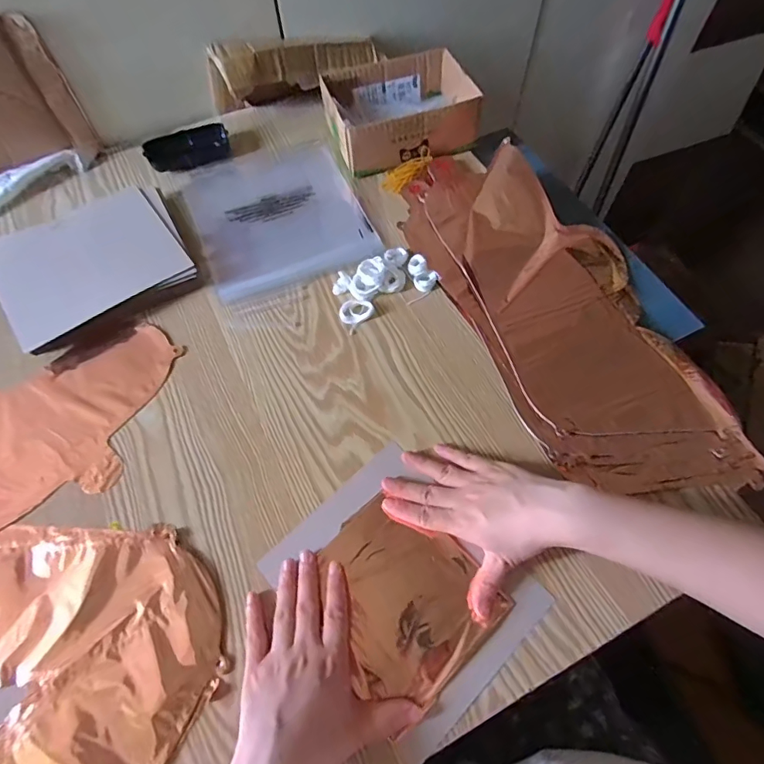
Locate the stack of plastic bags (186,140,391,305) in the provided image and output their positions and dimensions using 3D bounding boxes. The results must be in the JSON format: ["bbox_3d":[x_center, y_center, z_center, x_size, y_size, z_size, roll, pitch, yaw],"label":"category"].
[{"bbox_3d":[-0.133,-0.215,0.593,0.200,0.011,0.235,-22,64,-9],"label":"stack of plastic bags"}]

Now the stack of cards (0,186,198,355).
[{"bbox_3d":[-0.329,-0.138,0.535,0.196,0.026,0.160,-30,65,-13],"label":"stack of cards"}]

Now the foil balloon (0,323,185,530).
[{"bbox_3d":[-0.433,0.028,0.479,0.395,0.011,0.213,6,62,5],"label":"foil balloon"}]

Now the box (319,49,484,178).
[{"bbox_3d":[0.024,-0.359,0.623,0.181,0.064,0.142,-16,63,-6],"label":"box"}]

